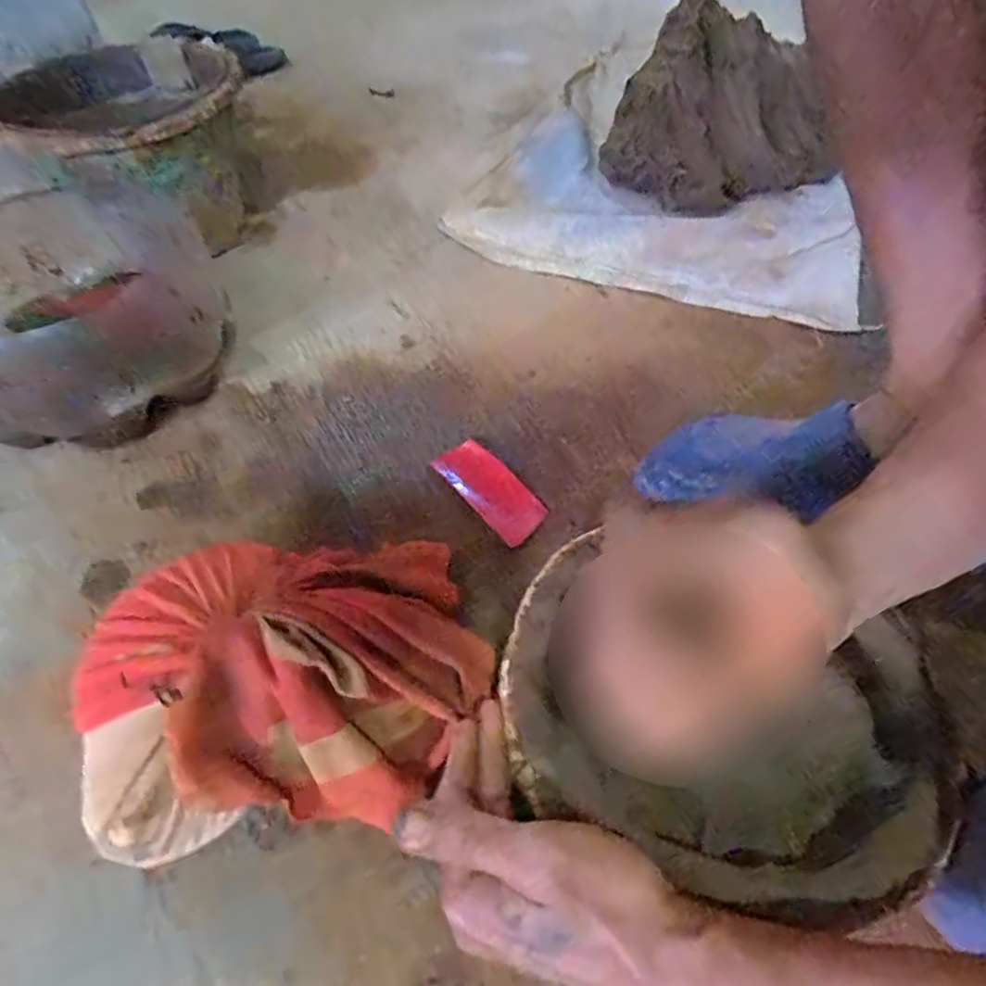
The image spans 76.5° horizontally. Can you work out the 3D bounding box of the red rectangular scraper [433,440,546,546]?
[{"bbox_3d":[-0.002,-0.004,0.498,0.046,0.006,0.104,-32,58,-21],"label":"red rectangular scraper"}]

